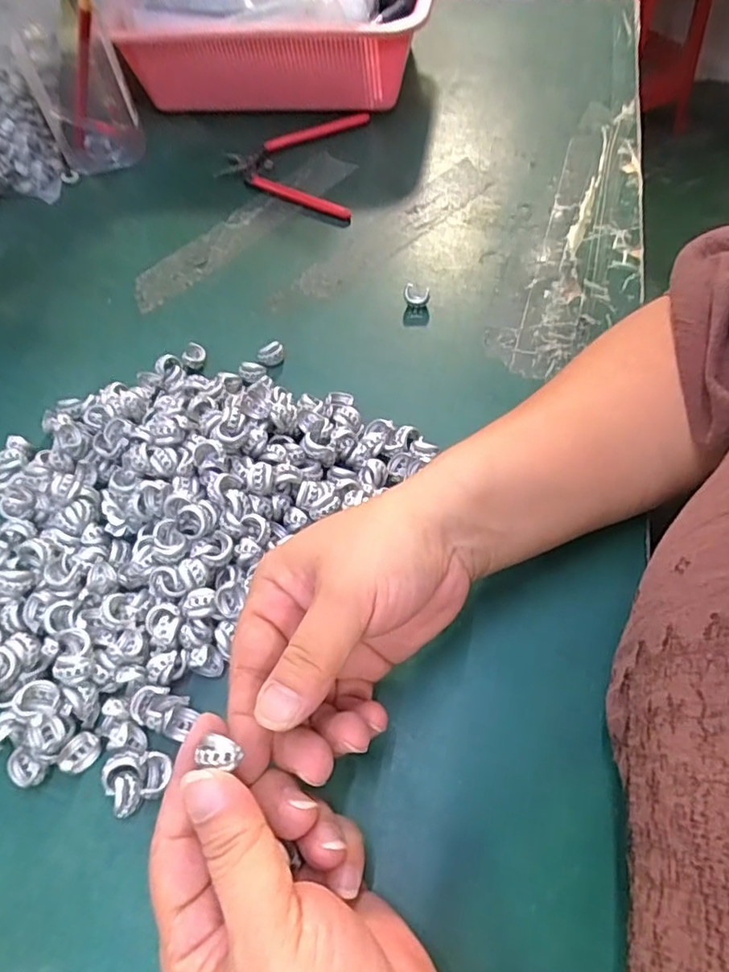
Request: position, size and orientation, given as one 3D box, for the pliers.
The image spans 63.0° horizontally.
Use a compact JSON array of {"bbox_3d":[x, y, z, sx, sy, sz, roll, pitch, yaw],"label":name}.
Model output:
[{"bbox_3d":[-0.066,-0.288,0.528,0.123,0.014,0.144,3,57,7],"label":"pliers"}]

